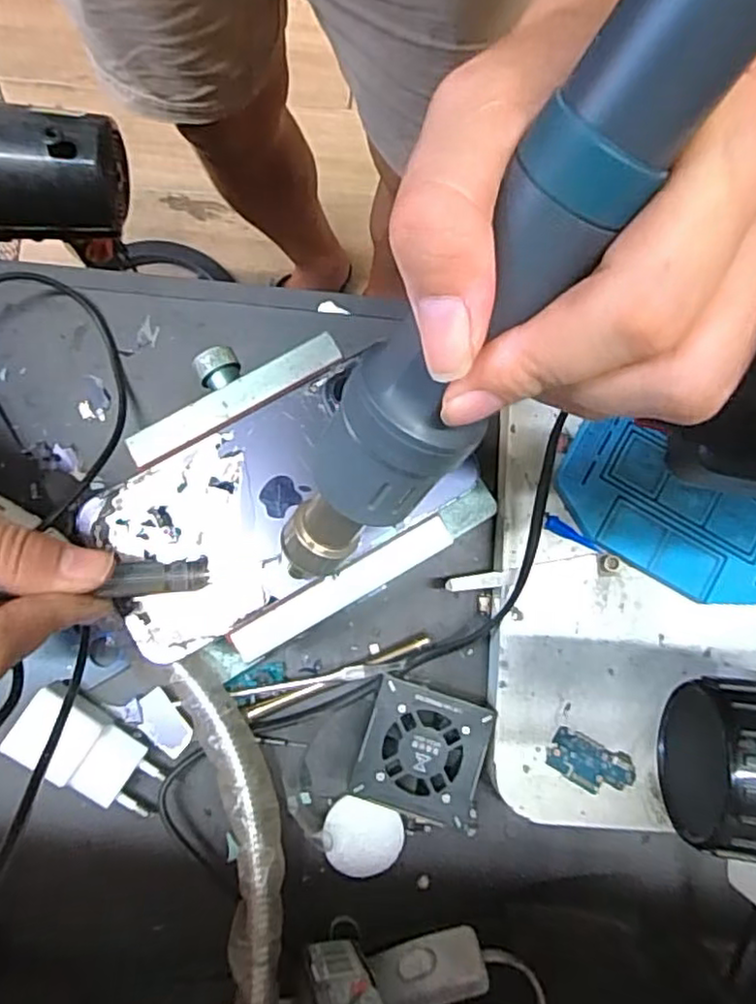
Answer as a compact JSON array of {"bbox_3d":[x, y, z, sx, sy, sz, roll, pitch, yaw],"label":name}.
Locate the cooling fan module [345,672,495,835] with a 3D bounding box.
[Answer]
[{"bbox_3d":[0.021,0.118,0.321,0.055,0.030,0.056,18,83,0],"label":"cooling fan module"}]

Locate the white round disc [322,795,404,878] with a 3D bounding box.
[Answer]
[{"bbox_3d":[-0.008,0.163,0.323,0.038,0.011,0.033,18,83,0],"label":"white round disc"}]

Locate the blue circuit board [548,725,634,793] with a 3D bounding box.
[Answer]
[{"bbox_3d":[0.099,0.122,0.310,0.040,0.004,0.021,24,83,1],"label":"blue circuit board"}]

